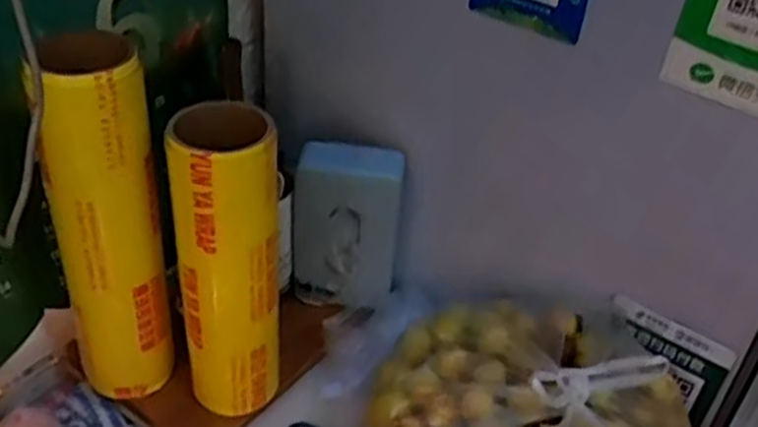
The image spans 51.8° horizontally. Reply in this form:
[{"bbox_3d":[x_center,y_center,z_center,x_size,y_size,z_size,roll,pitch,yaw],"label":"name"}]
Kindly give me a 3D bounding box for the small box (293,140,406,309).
[{"bbox_3d":[-0.037,0.016,0.886,0.115,0.194,0.034,4,37,-2],"label":"small box"}]

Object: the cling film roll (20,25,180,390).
[{"bbox_3d":[-0.252,0.008,0.734,0.099,0.343,0.112,-10,40,-19],"label":"cling film roll"}]

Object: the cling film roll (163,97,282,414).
[{"bbox_3d":[-0.139,0.049,0.725,0.091,0.313,0.080,-4,38,-11],"label":"cling film roll"}]

